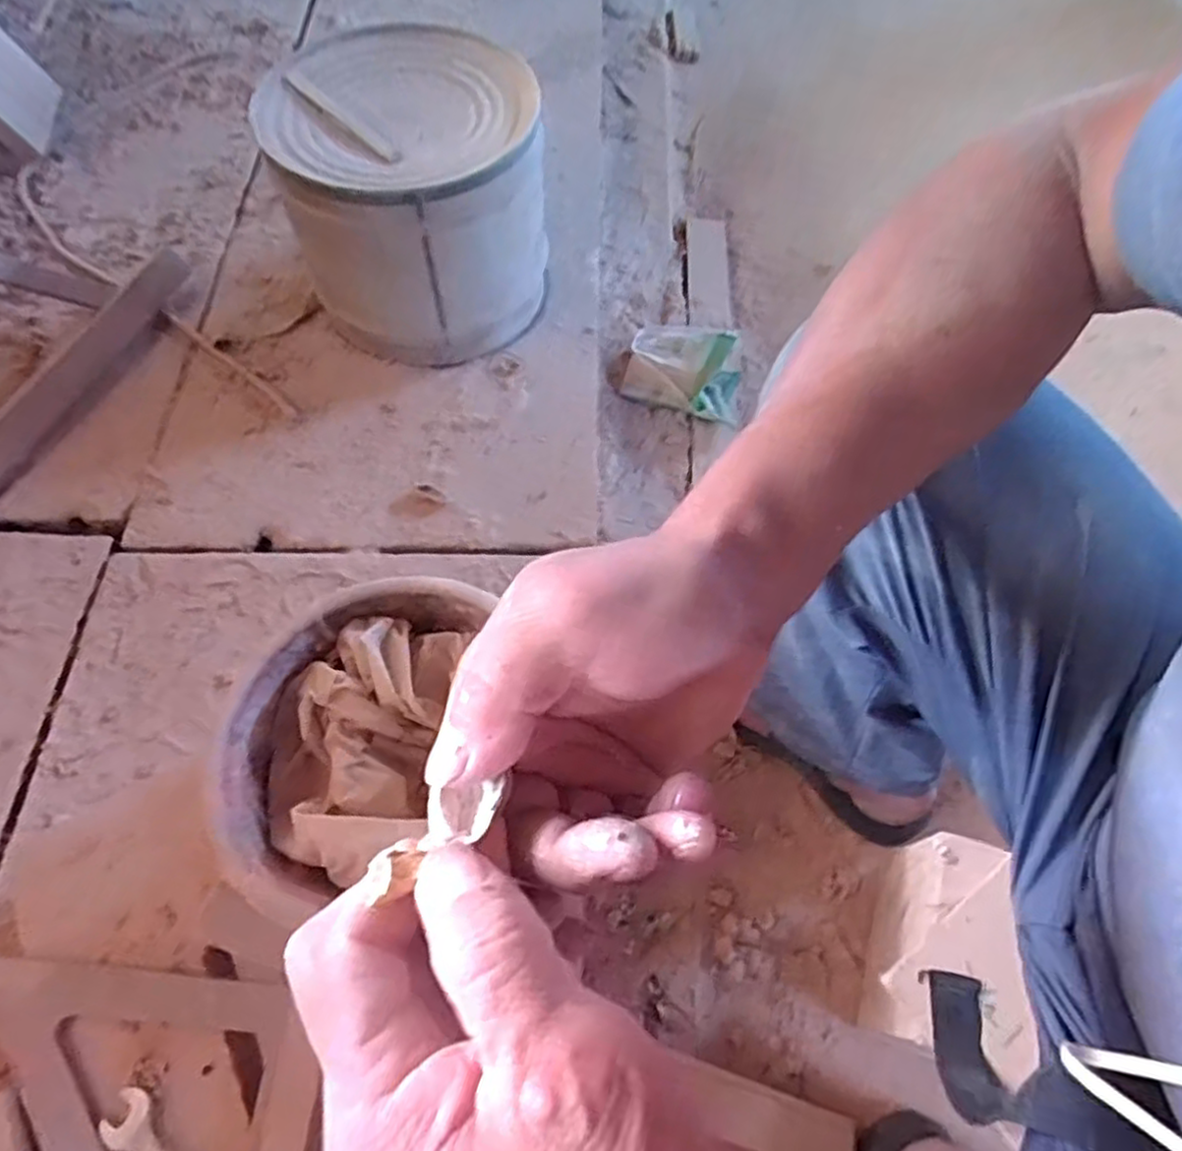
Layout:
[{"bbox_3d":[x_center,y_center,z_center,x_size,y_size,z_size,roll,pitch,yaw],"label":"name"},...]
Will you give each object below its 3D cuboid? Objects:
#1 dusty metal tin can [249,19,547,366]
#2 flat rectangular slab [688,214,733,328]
[{"bbox_3d":[-0.190,-0.393,0.791,0.249,0.233,0.252,2,63,-3],"label":"dusty metal tin can"},{"bbox_3d":[0.160,-0.409,0.986,0.060,0.024,0.149,-2,89,-5],"label":"flat rectangular slab"}]

